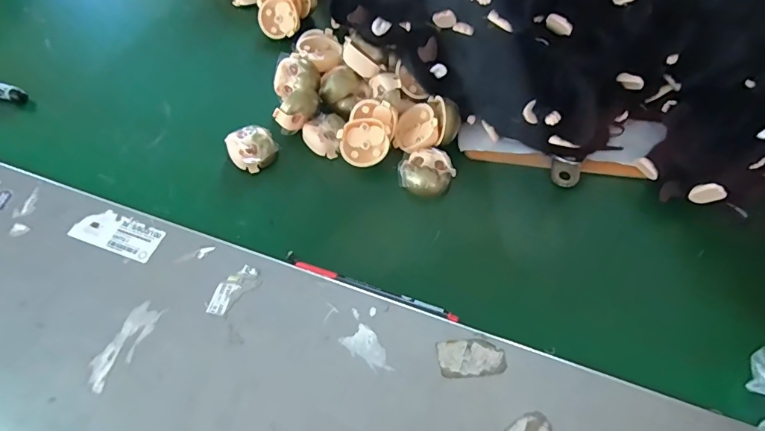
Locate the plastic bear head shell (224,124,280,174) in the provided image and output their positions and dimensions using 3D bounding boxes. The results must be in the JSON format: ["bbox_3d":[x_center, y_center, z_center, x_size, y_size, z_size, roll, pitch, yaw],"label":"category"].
[{"bbox_3d":[-0.132,-0.069,0.462,0.045,0.024,0.043,0,58,0],"label":"plastic bear head shell"}]

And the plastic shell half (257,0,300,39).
[{"bbox_3d":[-0.126,-0.240,0.561,0.046,0.017,0.051,-11,94,5],"label":"plastic shell half"}]

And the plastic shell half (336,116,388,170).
[{"bbox_3d":[-0.018,-0.072,0.457,0.049,0.012,0.049,0,88,8],"label":"plastic shell half"}]

